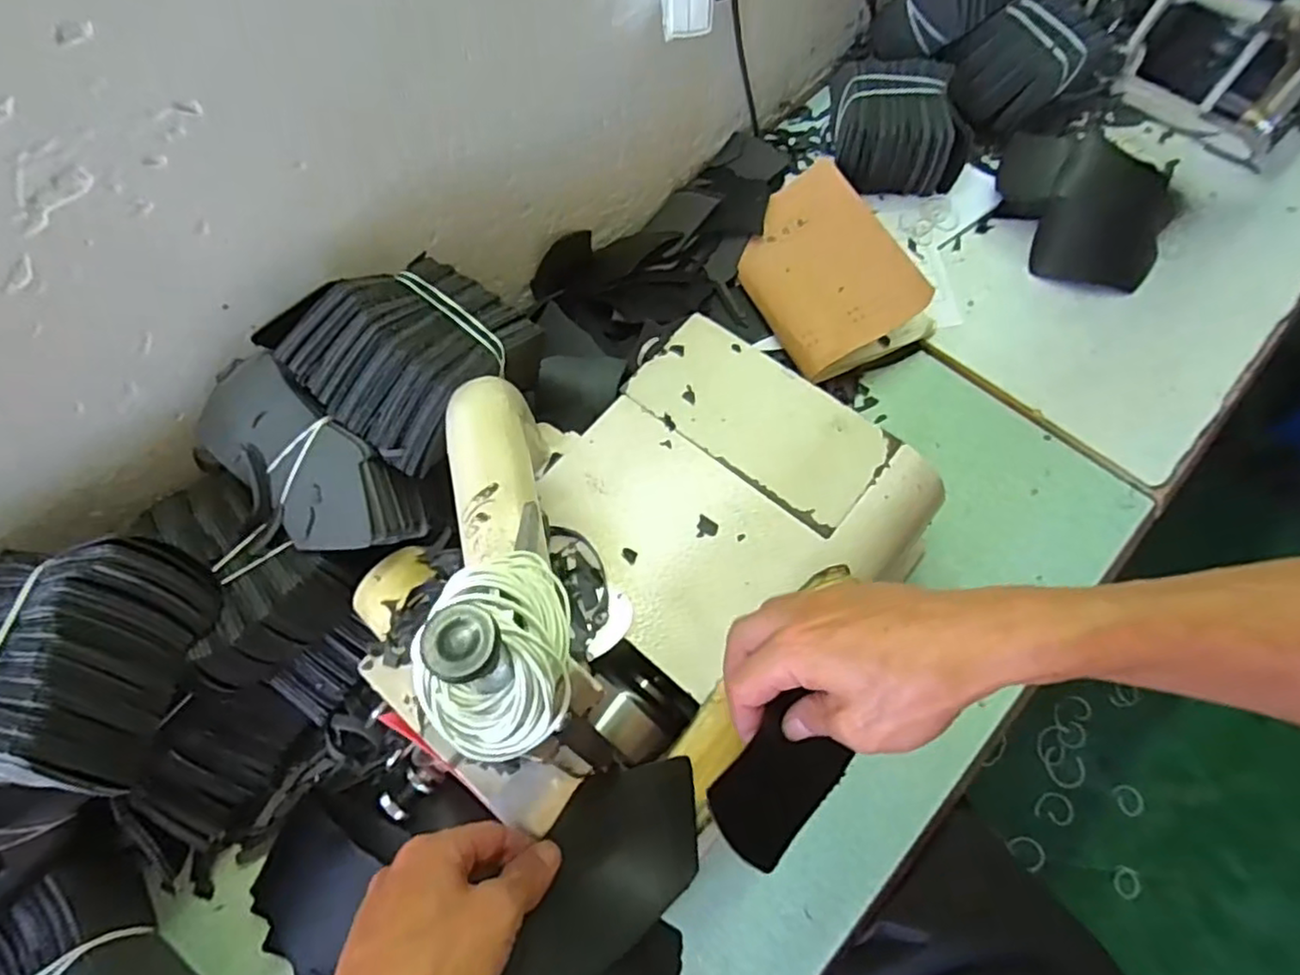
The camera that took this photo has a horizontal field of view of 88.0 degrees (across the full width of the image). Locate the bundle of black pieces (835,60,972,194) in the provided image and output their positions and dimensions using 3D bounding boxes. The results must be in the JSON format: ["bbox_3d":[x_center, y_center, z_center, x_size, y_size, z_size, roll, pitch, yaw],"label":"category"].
[{"bbox_3d":[0.263,-0.391,0.722,0.128,0.076,0.150,1,67,1],"label":"bundle of black pieces"}]

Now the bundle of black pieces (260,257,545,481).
[{"bbox_3d":[-0.152,-0.094,0.440,0.121,0.060,0.137,36,72,15],"label":"bundle of black pieces"}]

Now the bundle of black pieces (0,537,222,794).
[{"bbox_3d":[-0.337,0.095,0.376,0.119,0.067,0.138,7,68,4],"label":"bundle of black pieces"}]

